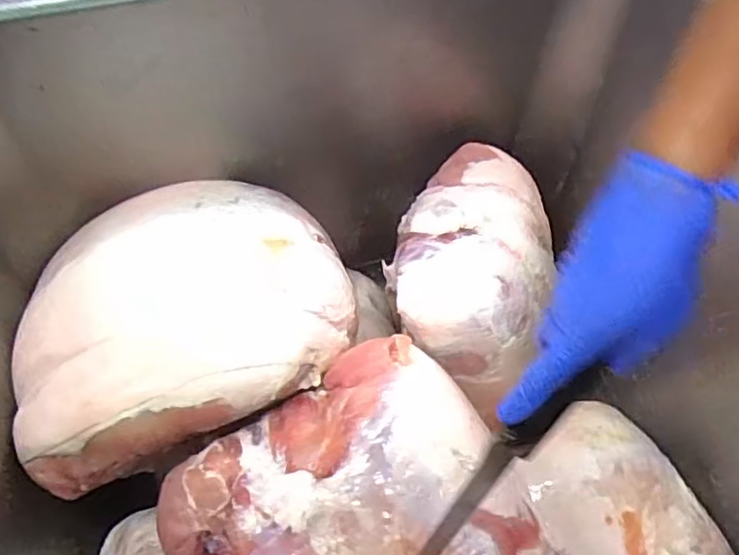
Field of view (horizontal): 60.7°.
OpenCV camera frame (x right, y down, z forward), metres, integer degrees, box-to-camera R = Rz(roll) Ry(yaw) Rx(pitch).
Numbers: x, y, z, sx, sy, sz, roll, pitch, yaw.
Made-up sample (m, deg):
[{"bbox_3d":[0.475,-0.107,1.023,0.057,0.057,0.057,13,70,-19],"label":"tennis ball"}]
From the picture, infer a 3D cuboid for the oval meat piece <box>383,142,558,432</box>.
[{"bbox_3d":[0.116,-0.017,0.671,0.180,0.106,0.273,17,62,7],"label":"oval meat piece"}]

